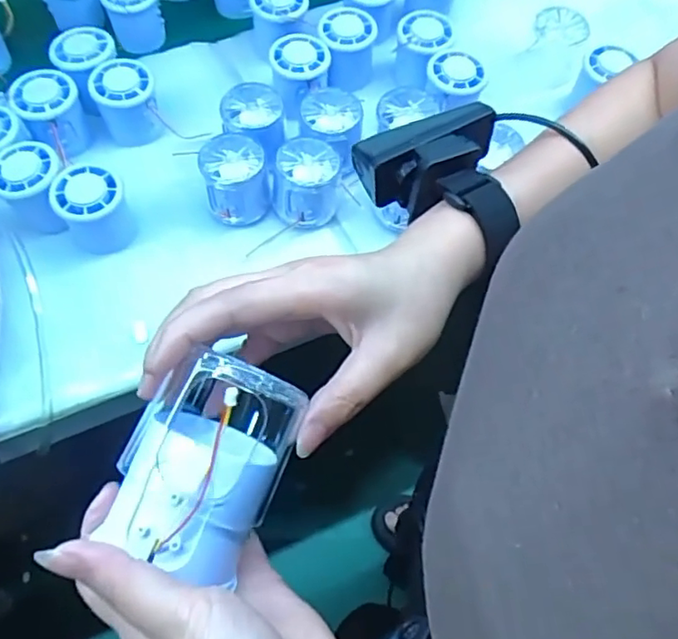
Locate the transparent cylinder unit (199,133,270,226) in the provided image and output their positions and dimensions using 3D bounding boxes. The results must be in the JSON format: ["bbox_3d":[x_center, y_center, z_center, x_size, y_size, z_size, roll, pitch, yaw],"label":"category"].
[{"bbox_3d":[-0.088,-0.118,0.507,0.054,0.055,0.058,-10,65,-7],"label":"transparent cylinder unit"}]

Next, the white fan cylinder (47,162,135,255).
[{"bbox_3d":[-0.201,-0.092,0.490,0.052,0.059,0.051,1,64,-2],"label":"white fan cylinder"}]

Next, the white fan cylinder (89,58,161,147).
[{"bbox_3d":[-0.193,-0.200,0.543,0.051,0.052,0.050,-14,66,-9],"label":"white fan cylinder"}]

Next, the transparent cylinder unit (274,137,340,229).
[{"bbox_3d":[-0.028,-0.114,0.515,0.053,0.067,0.055,1,64,-2],"label":"transparent cylinder unit"}]

